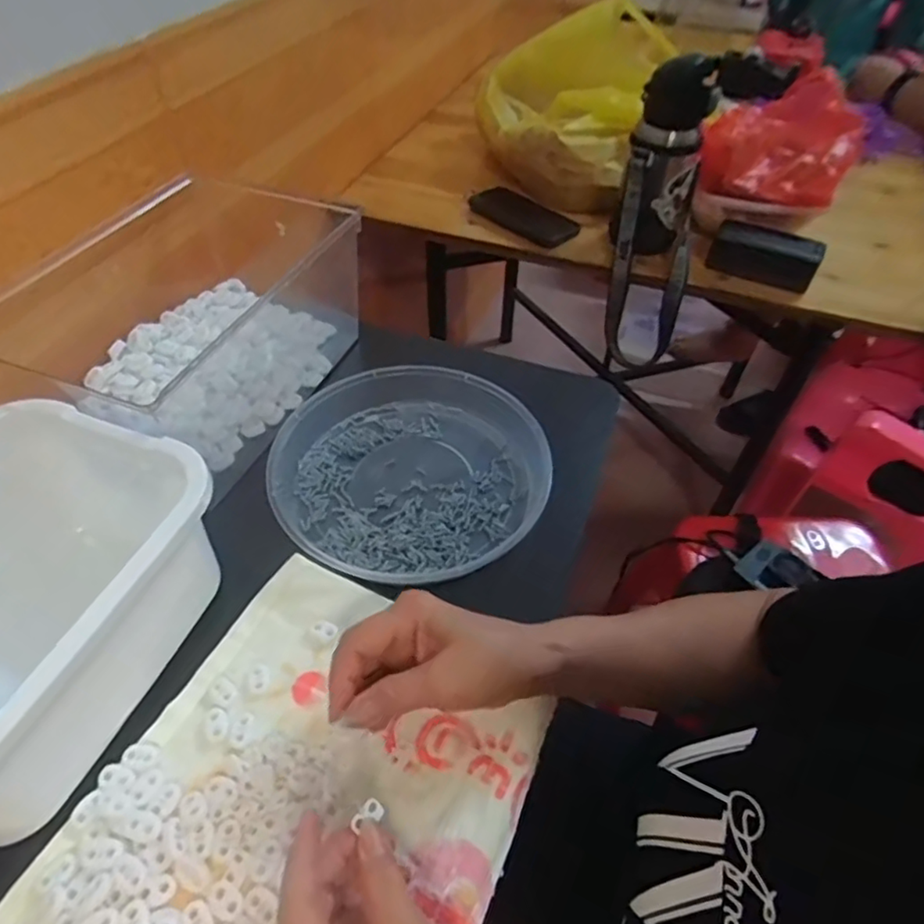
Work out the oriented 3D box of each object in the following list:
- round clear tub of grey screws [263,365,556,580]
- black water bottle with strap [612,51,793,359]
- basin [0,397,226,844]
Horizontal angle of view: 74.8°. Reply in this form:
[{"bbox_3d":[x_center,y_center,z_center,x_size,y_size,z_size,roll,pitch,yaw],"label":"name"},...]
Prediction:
[{"bbox_3d":[-0.043,0.003,0.532,0.230,0.035,0.217,1,49,-1],"label":"round clear tub of grey screws"},{"bbox_3d":[0.271,-0.309,0.801,0.147,0.367,0.114,19,51,14],"label":"black water bottle with strap"},{"bbox_3d":[-0.291,0.102,0.392,0.180,0.141,0.247,17,50,13],"label":"basin"}]

